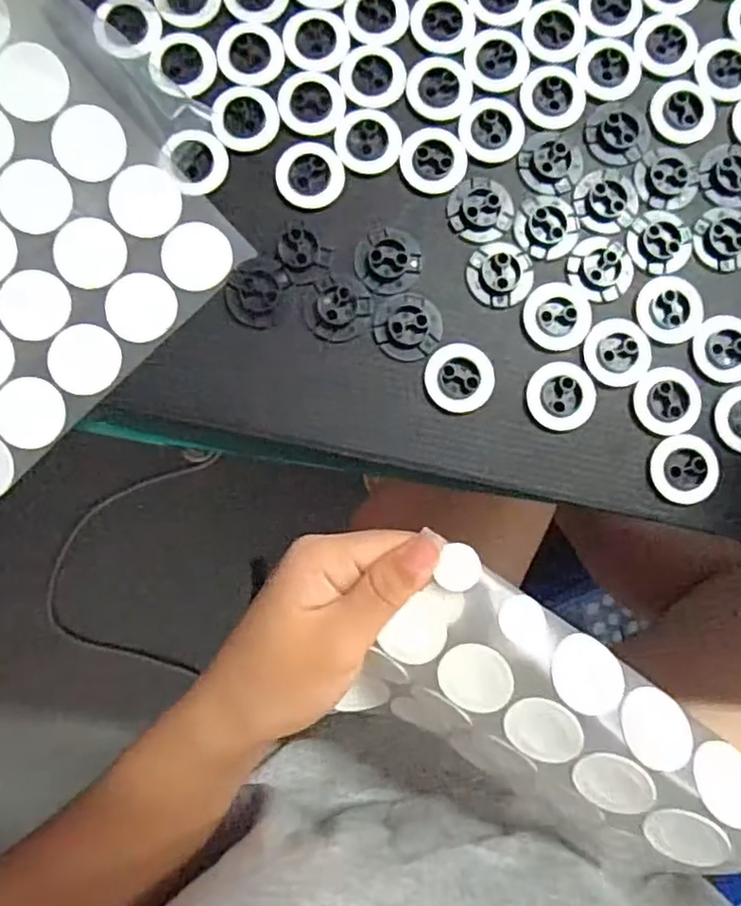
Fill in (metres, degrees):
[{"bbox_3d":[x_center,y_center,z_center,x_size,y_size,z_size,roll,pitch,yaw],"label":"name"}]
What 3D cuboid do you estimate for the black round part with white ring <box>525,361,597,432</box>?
[{"bbox_3d":[0.080,-0.024,0.271,0.029,0.004,0.028,0,85,-3],"label":"black round part with white ring"}]

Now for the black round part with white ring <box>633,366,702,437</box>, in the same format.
[{"bbox_3d":[0.125,-0.022,0.273,0.027,0.004,0.028,0,85,-3],"label":"black round part with white ring"}]

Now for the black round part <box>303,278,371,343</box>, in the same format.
[{"bbox_3d":[-0.015,-0.058,0.267,0.026,0.004,0.023,23,85,-1],"label":"black round part"}]

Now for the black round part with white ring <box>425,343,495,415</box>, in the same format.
[{"bbox_3d":[0.037,-0.031,0.269,0.028,0.004,0.028,0,85,-3],"label":"black round part with white ring"}]

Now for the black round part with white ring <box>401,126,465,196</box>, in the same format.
[{"bbox_3d":[0.027,-0.124,0.276,0.027,0.004,0.028,0,85,-3],"label":"black round part with white ring"}]

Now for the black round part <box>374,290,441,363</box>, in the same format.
[{"bbox_3d":[0.016,-0.053,0.269,0.027,0.004,0.027,0,85,-3],"label":"black round part"}]

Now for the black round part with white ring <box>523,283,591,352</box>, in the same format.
[{"bbox_3d":[0.078,-0.058,0.273,0.027,0.004,0.028,0,85,-3],"label":"black round part with white ring"}]

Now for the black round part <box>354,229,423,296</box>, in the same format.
[{"bbox_3d":[0.008,-0.079,0.270,0.026,0.004,0.026,0,85,-3],"label":"black round part"}]

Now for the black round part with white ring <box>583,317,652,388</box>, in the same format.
[{"bbox_3d":[0.104,-0.042,0.273,0.027,0.004,0.028,0,85,-3],"label":"black round part with white ring"}]

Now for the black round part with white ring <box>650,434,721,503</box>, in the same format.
[{"bbox_3d":[0.131,0.007,0.272,0.026,0.004,0.028,0,85,-3],"label":"black round part with white ring"}]

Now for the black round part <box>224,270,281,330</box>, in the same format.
[{"bbox_3d":[-0.048,-0.062,0.266,0.022,0.004,0.023,0,85,-3],"label":"black round part"}]

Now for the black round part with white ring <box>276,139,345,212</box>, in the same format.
[{"bbox_3d":[-0.025,-0.116,0.272,0.028,0.004,0.028,0,85,-3],"label":"black round part with white ring"}]

